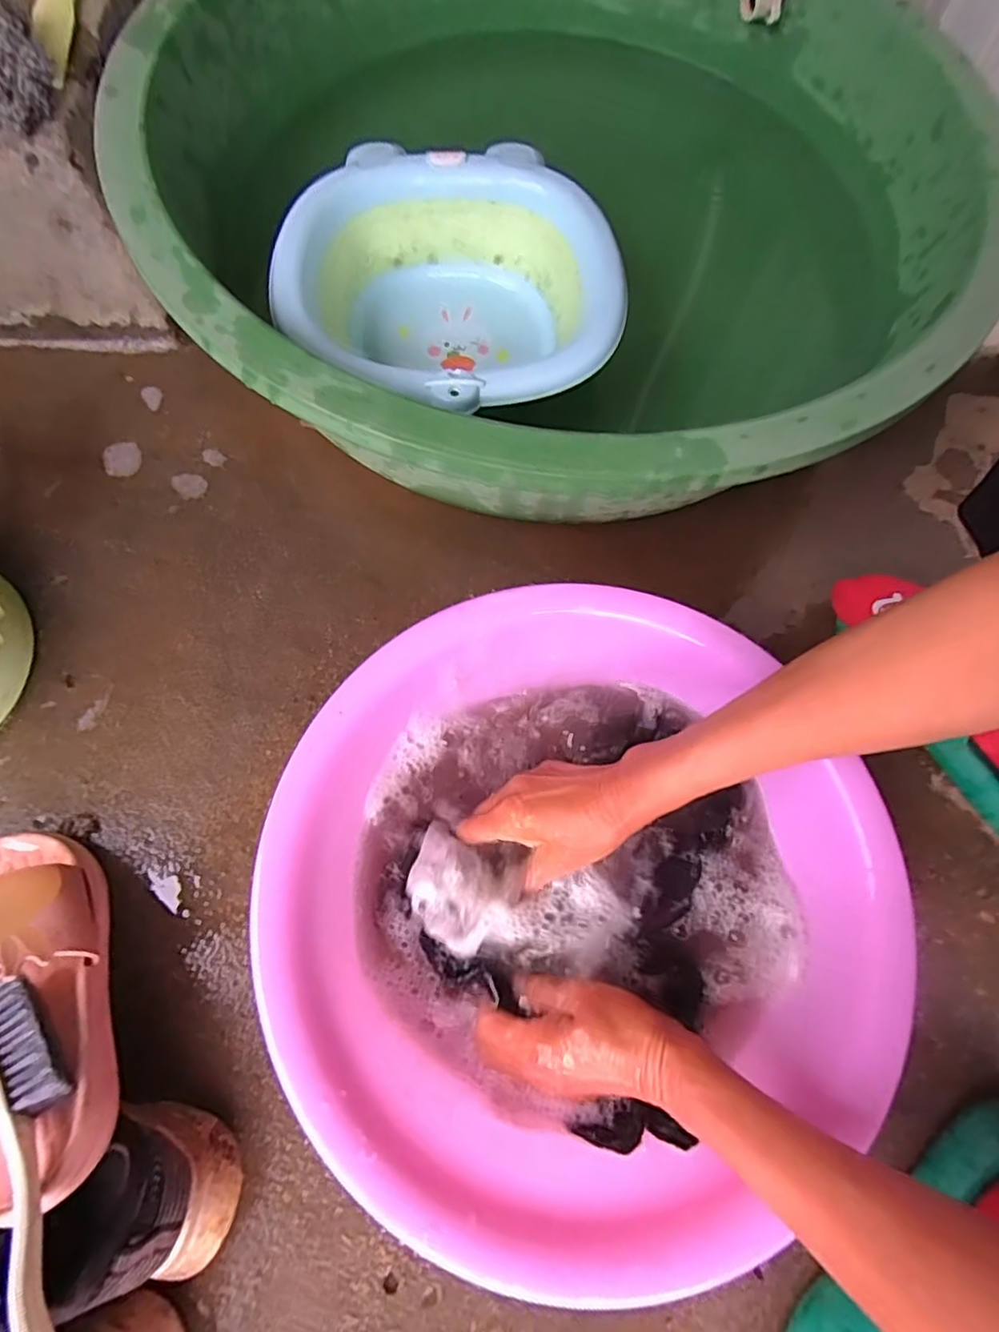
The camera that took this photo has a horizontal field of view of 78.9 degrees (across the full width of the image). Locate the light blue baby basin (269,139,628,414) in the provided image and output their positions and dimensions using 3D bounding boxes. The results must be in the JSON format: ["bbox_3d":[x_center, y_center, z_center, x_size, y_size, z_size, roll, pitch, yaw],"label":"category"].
[{"bbox_3d":[-0.035,-0.310,0.524,0.260,0.096,0.269,0,71,-1],"label":"light blue baby basin"}]

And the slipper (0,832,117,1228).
[{"bbox_3d":[-0.305,0.202,0.383,0.095,0.058,0.237,-31,58,-12],"label":"slipper"}]

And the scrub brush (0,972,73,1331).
[{"bbox_3d":[-0.245,0.257,0.311,0.037,0.028,0.195,-28,57,-11],"label":"scrub brush"}]

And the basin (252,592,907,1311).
[{"bbox_3d":[0.043,0.140,0.415,0.356,0.127,0.354,1,70,-2],"label":"basin"}]

